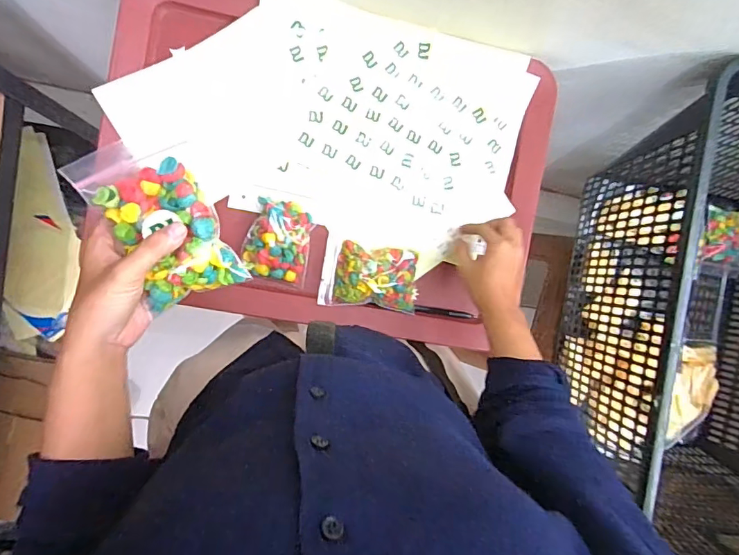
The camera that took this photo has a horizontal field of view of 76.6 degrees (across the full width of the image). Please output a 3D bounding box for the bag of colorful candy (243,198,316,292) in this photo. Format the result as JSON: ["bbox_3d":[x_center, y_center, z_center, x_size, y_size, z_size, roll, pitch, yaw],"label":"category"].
[{"bbox_3d":[-0.105,-0.042,0.543,0.074,0.024,0.092,12,91,-8],"label":"bag of colorful candy"}]

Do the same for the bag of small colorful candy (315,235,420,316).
[{"bbox_3d":[0.003,-0.001,0.559,0.118,0.026,0.077,8,92,-8],"label":"bag of small colorful candy"}]

